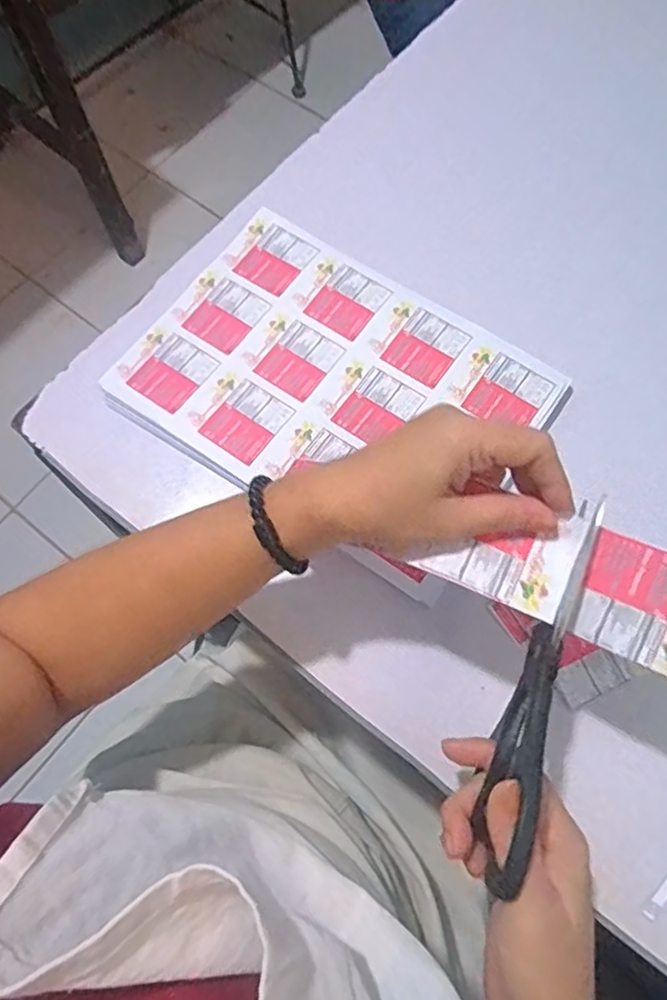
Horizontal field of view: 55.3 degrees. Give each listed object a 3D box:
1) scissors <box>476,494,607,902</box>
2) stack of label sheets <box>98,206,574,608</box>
[{"bbox_3d":[0.104,0.092,0.326,0.017,0.055,0.187,20,69,8],"label":"scissors"},{"bbox_3d":[-0.001,-0.088,0.489,0.296,0.009,0.208,34,74,12],"label":"stack of label sheets"}]

